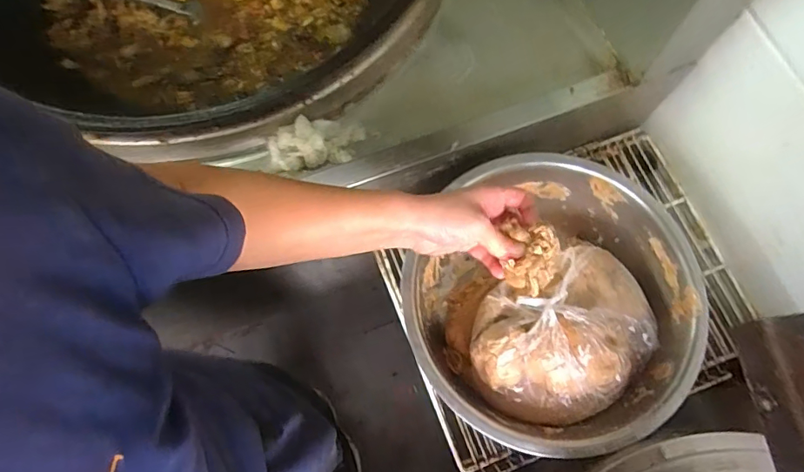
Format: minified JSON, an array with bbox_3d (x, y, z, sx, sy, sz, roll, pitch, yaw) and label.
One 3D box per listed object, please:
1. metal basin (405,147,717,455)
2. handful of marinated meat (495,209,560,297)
[{"bbox_3d":[0.196,0.097,0.674,0.334,0.138,0.360,0,73,0],"label":"metal basin"},{"bbox_3d":[0.122,0.016,0.467,0.044,0.032,0.076,-1,73,0],"label":"handful of marinated meat"}]

